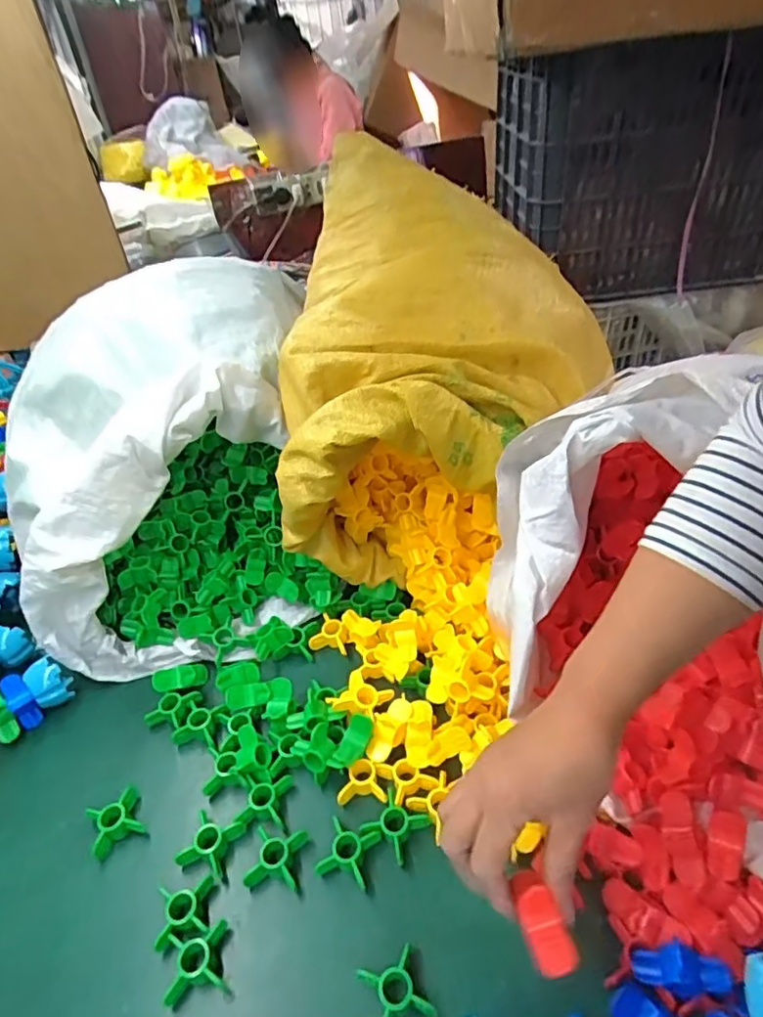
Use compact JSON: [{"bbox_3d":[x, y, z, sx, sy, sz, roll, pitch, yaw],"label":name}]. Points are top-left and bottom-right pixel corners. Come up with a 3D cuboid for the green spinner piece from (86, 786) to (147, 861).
[{"bbox_3d":[-0.227,0.266,0.492,0.040,0.017,0.039,-24,42,-19],"label":"green spinner piece"}]

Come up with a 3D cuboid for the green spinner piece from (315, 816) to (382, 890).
[{"bbox_3d":[-0.027,0.275,0.462,0.042,0.021,0.040,9,42,20],"label":"green spinner piece"}]

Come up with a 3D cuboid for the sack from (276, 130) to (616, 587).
[{"bbox_3d":[0.052,-0.139,0.607,0.330,0.326,0.341,8,42,18],"label":"sack"}]

